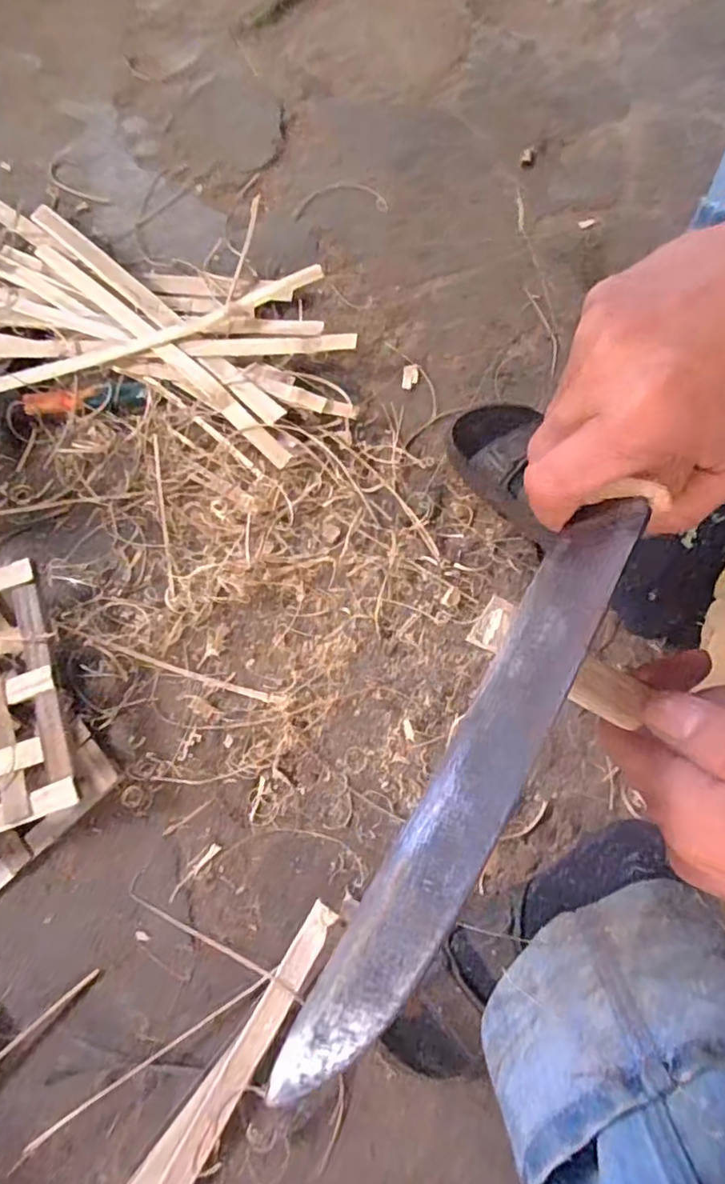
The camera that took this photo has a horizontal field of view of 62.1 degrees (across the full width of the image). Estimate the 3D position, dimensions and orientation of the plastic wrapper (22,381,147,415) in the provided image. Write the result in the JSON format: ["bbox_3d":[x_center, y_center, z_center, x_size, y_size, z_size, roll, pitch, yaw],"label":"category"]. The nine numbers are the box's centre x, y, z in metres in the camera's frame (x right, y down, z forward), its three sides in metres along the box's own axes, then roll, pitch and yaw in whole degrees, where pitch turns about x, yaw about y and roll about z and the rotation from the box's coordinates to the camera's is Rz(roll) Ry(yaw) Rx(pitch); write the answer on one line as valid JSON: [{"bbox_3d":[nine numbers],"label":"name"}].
[{"bbox_3d":[-0.296,-0.207,0.643,0.133,0.017,0.027,1,74,2],"label":"plastic wrapper"}]

